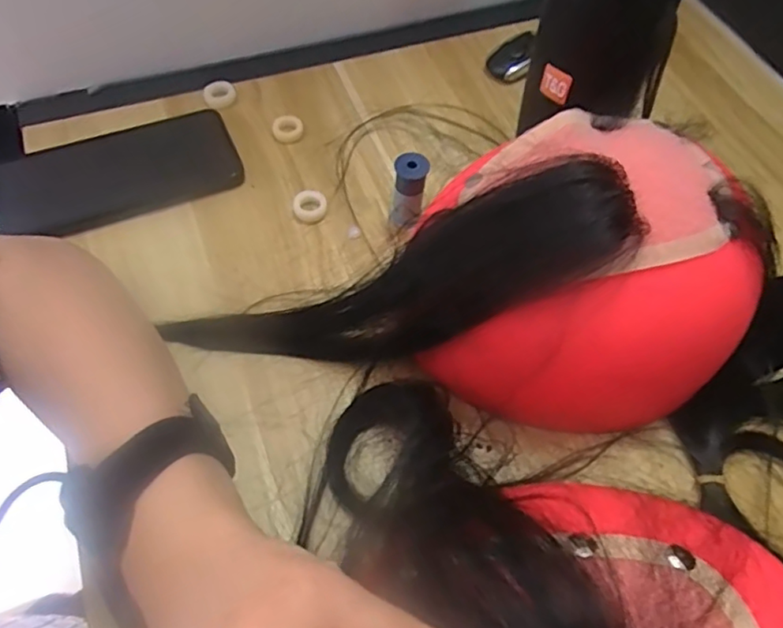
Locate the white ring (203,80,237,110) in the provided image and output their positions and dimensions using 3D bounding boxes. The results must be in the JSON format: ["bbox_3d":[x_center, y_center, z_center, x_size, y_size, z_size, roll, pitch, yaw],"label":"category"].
[{"bbox_3d":[-0.133,-0.171,0.452,0.025,0.007,0.025,1,60,-2],"label":"white ring"}]

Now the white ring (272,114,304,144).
[{"bbox_3d":[-0.077,-0.138,0.432,0.022,0.011,0.022,1,60,-2],"label":"white ring"}]

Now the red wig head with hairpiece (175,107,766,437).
[{"bbox_3d":[0.034,0.005,0.293,0.279,0.127,0.139,-13,62,-10],"label":"red wig head with hairpiece"}]

